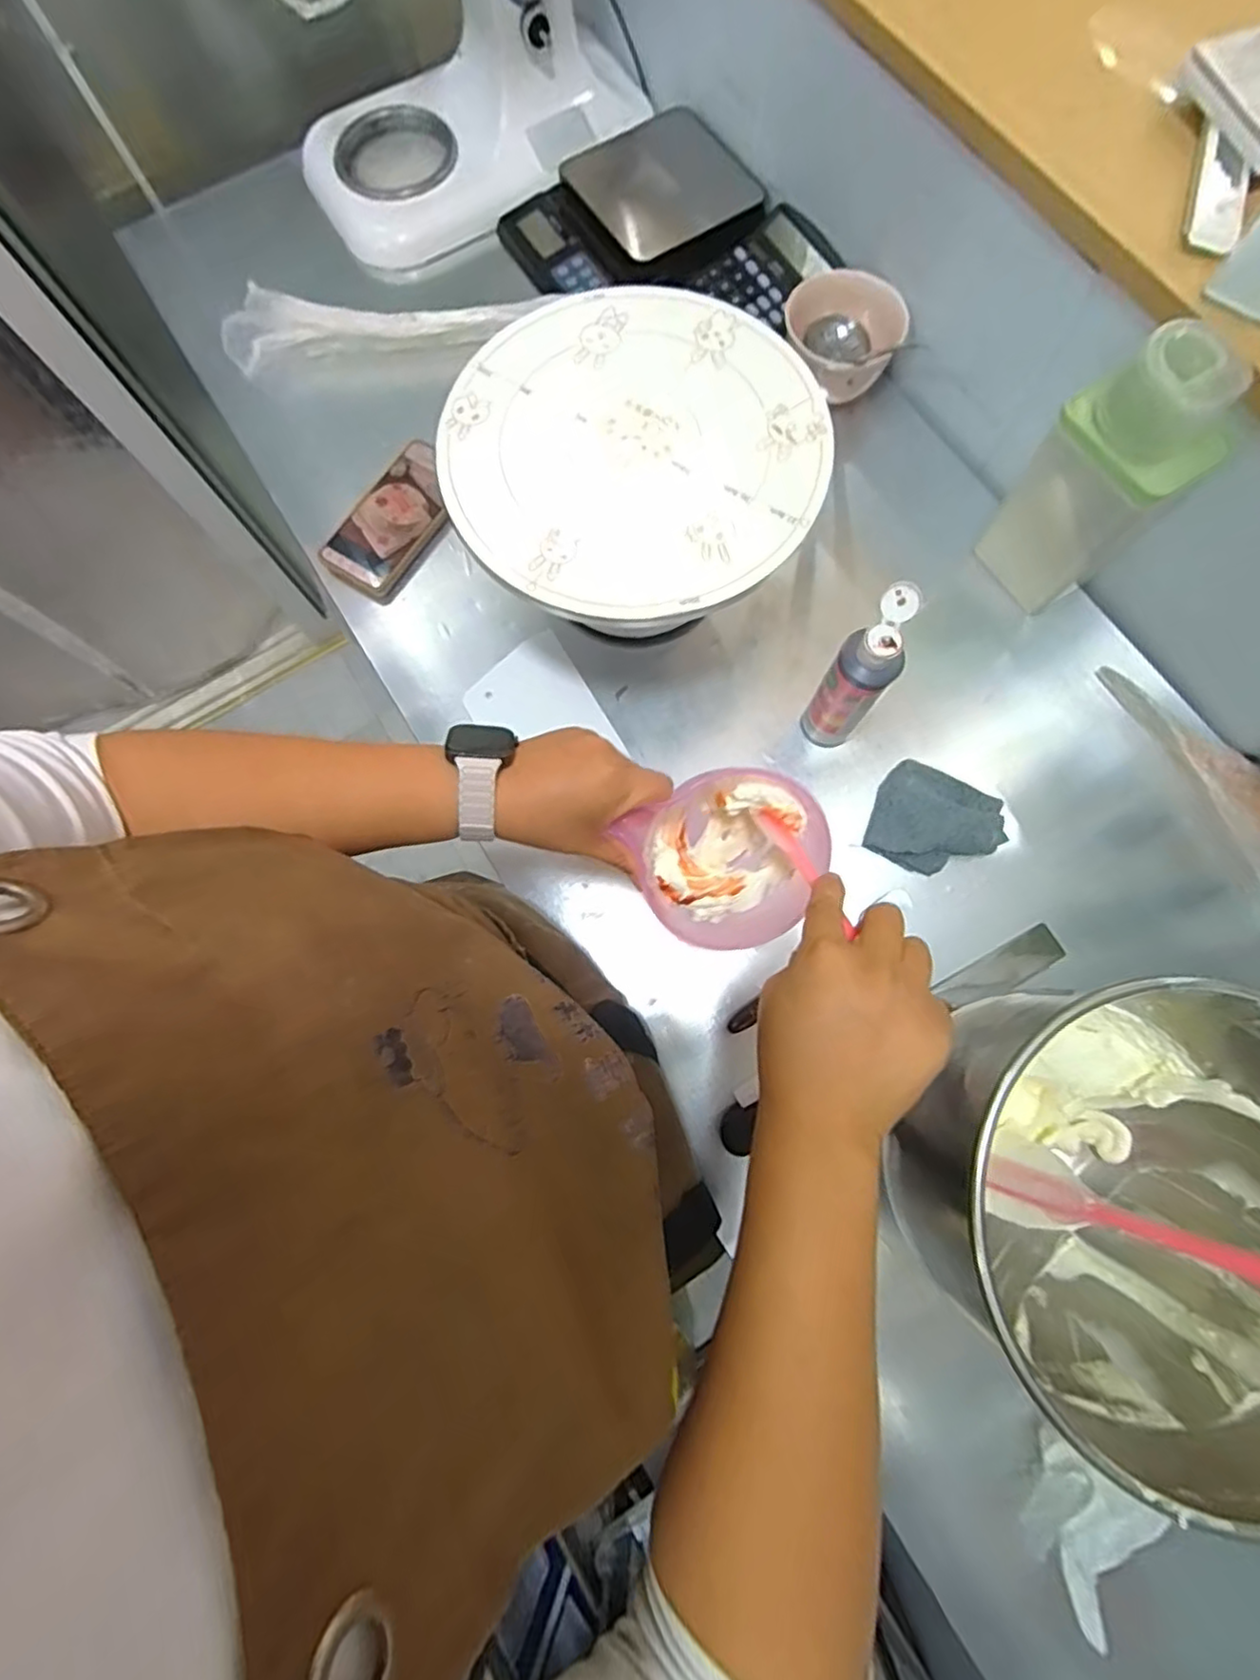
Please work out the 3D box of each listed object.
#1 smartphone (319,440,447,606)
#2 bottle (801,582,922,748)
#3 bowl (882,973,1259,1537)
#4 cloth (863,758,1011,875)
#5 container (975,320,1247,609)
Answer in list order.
[{"bbox_3d":[-0.224,-0.307,0.627,0.076,0.018,0.153,32,80,8],"label":"smartphone"},{"bbox_3d":[0.181,-0.126,0.512,0.047,0.152,0.062,33,80,9],"label":"bottle"},{"bbox_3d":[0.288,0.207,0.387,0.201,0.192,0.219,0,77,1],"label":"bowl"},{"bbox_3d":[0.257,-0.015,0.546,0.100,0.021,0.087,29,79,8],"label":"cloth"},{"bbox_3d":[0.364,-0.280,0.510,0.062,0.196,0.102,-33,78,-6],"label":"container"}]

